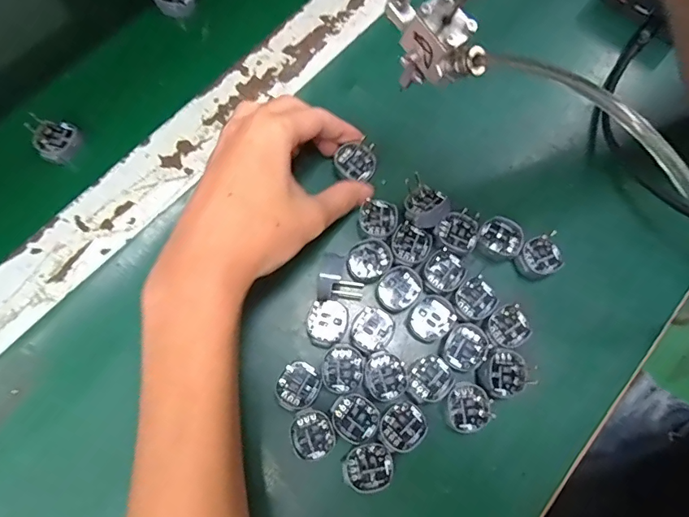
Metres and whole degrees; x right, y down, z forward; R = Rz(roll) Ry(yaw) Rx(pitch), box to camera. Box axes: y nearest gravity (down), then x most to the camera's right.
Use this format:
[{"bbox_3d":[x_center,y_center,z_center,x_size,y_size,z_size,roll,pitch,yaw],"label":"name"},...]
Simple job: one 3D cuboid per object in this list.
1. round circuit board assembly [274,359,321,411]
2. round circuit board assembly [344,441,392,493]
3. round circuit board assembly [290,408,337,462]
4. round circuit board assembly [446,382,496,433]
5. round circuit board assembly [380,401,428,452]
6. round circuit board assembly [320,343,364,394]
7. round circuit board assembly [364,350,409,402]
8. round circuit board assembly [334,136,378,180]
[{"bbox_3d":[-0.027,0.074,0.275,0.024,0.004,0.027,33,75,8],"label":"round circuit board assembly"},{"bbox_3d":[0.014,0.117,0.263,0.027,0.004,0.024,-10,74,-5],"label":"round circuit board assembly"},{"bbox_3d":[-0.018,0.100,0.269,0.025,0.004,0.027,0,73,-2],"label":"round circuit board assembly"},{"bbox_3d":[0.074,0.088,0.276,0.026,0.004,0.027,0,73,-2],"label":"round circuit board assembly"},{"bbox_3d":[0.034,0.097,0.271,0.024,0.004,0.028,34,75,8],"label":"round circuit board assembly"},{"bbox_3d":[-0.001,0.065,0.279,0.024,0.004,0.028,5,73,0],"label":"round circuit board assembly"},{"bbox_3d":[0.025,0.070,0.281,0.027,0.004,0.026,0,73,-2],"label":"round circuit board assembly"},{"bbox_3d":[0.008,-0.067,0.319,0.027,0.005,0.026,0,73,-2],"label":"round circuit board assembly"}]

